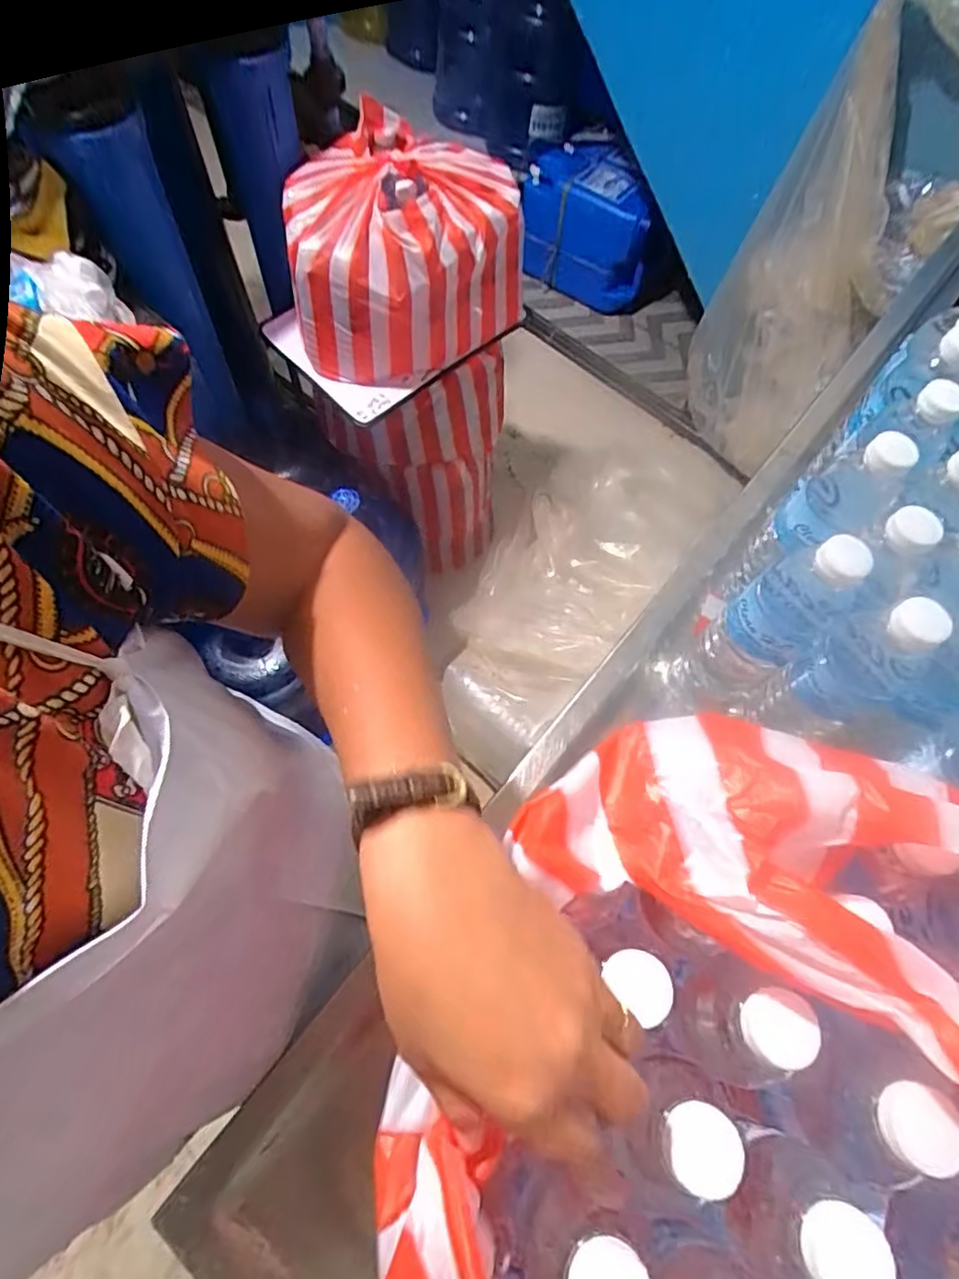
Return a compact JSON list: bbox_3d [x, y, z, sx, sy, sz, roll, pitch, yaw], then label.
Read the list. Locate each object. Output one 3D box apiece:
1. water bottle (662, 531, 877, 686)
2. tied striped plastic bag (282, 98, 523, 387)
[{"bbox_3d":[0.215,-0.014,0.486,0.071,0.206,0.063,39,69,15],"label":"water bottle"},{"bbox_3d":[-0.128,-0.584,0.978,0.300,0.228,0.319,28,67,10],"label":"tied striped plastic bag"}]

